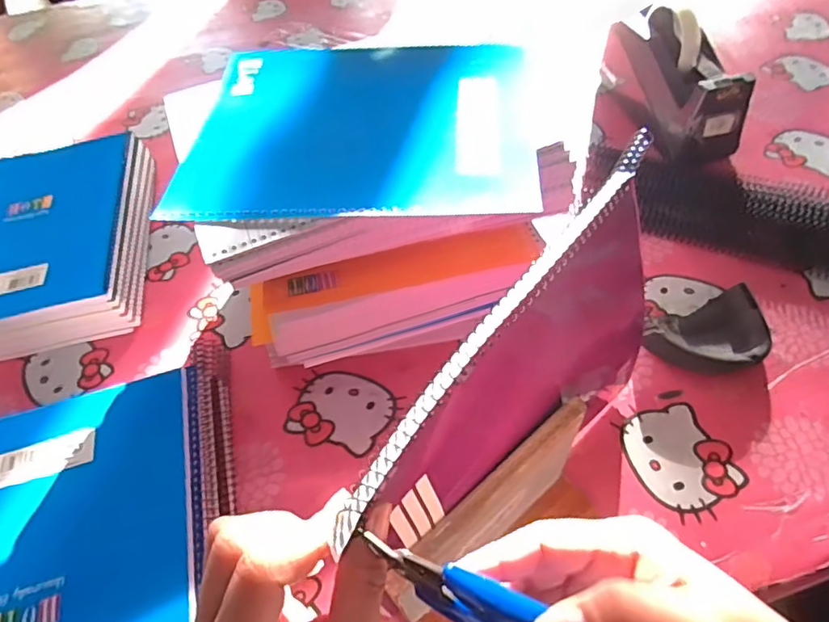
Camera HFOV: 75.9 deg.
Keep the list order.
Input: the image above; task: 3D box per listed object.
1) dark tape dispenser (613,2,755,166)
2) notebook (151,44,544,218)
[{"bbox_3d":[0.288,-0.260,0.569,0.074,0.073,0.194,-18,75,-8],"label":"dark tape dispenser"},{"bbox_3d":[-0.039,-0.140,0.395,0.248,0.013,0.199,1,54,5],"label":"notebook"}]

